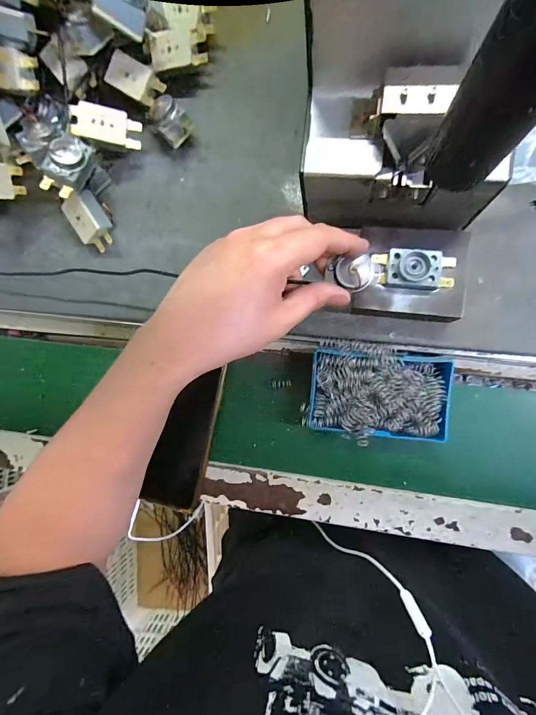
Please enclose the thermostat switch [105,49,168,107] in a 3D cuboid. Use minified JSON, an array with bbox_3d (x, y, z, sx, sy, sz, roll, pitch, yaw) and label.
[{"bbox_3d":[-0.121,-0.250,0.319,0.050,0.015,0.027,34,93,8],"label":"thermostat switch"}]

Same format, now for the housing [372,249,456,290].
[{"bbox_3d":[0.110,-0.066,0.267,0.057,0.014,0.028,6,99,10],"label":"housing"}]

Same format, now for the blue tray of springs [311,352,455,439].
[{"bbox_3d":[0.095,0.031,0.309,0.115,0.037,0.075,5,89,8],"label":"blue tray of springs"}]

